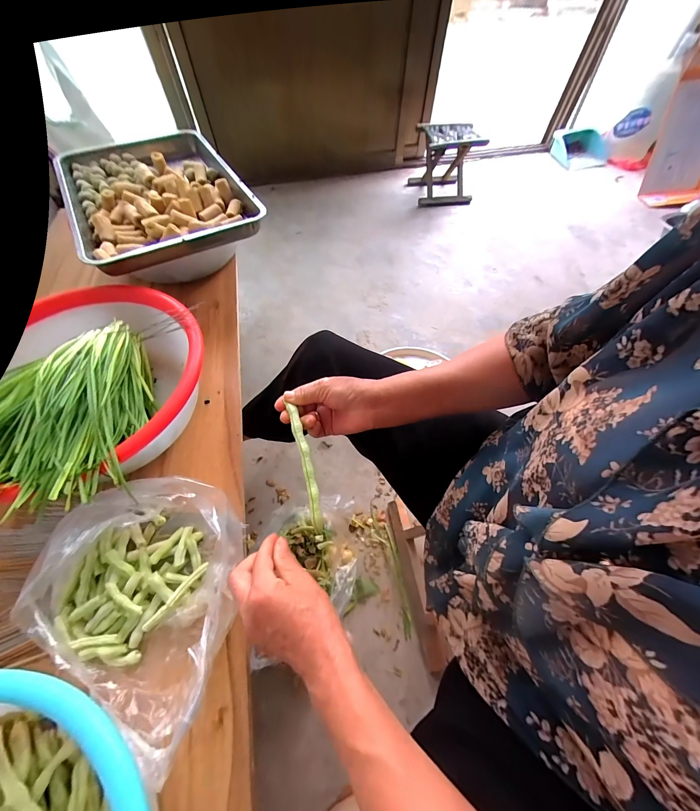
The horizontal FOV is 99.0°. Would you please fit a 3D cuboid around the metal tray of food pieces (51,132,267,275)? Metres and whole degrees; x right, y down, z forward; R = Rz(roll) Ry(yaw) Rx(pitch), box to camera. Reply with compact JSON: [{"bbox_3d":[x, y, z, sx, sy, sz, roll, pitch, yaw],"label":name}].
[{"bbox_3d":[-0.435,-0.476,0.651,0.316,0.041,0.513,-29,63,-17],"label":"metal tray of food pieces"}]

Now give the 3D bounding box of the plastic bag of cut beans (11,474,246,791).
[{"bbox_3d":[-0.227,0.209,0.360,0.240,0.095,0.221,24,61,13],"label":"plastic bag of cut beans"}]

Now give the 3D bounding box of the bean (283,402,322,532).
[{"bbox_3d":[-0.052,0.069,0.354,0.014,0.009,0.147,-13,75,-9],"label":"bean"}]

